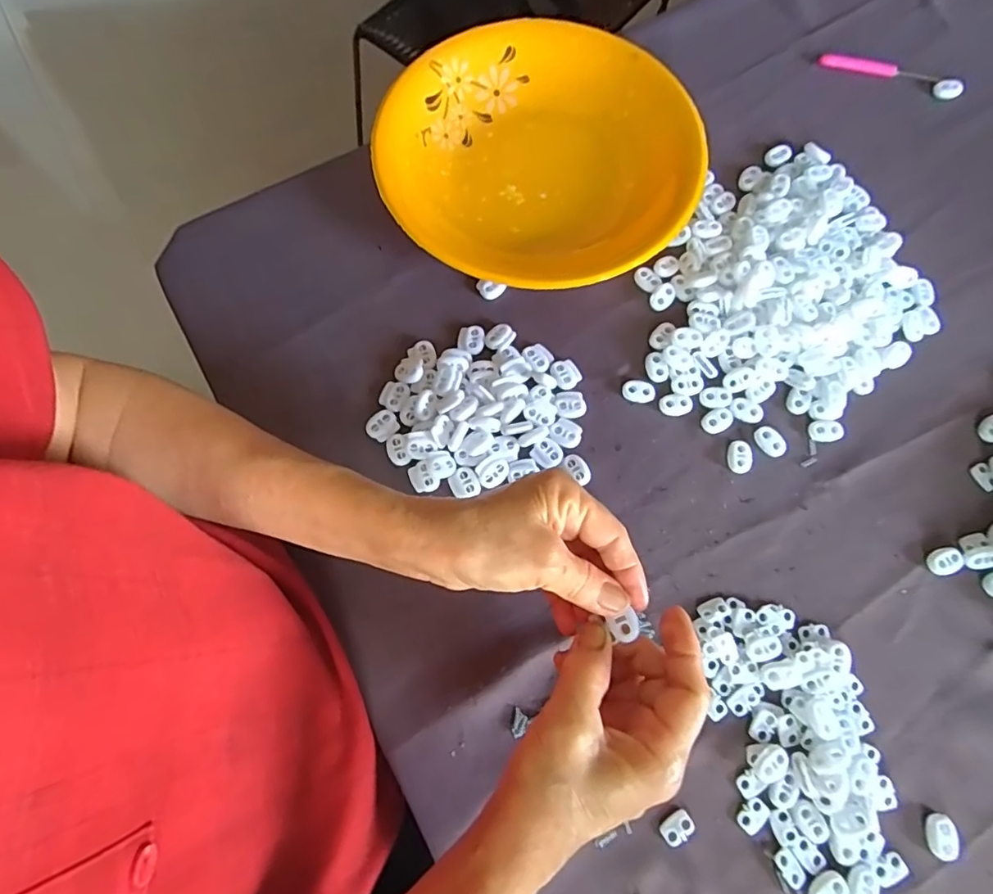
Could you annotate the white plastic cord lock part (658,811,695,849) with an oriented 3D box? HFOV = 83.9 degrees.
[{"bbox_3d":[0.104,0.219,0.316,0.019,0.004,0.013,-29,76,-10],"label":"white plastic cord lock part"}]

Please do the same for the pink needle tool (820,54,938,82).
[{"bbox_3d":[0.329,-0.327,0.477,0.096,0.010,0.013,9,73,1],"label":"pink needle tool"}]

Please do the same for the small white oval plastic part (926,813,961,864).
[{"bbox_3d":[0.250,0.219,0.310,0.012,0.009,0.022,5,73,0],"label":"small white oval plastic part"}]

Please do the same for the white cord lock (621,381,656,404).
[{"bbox_3d":[0.100,-0.039,0.387,0.023,0.004,0.014,7,73,1],"label":"white cord lock"}]

